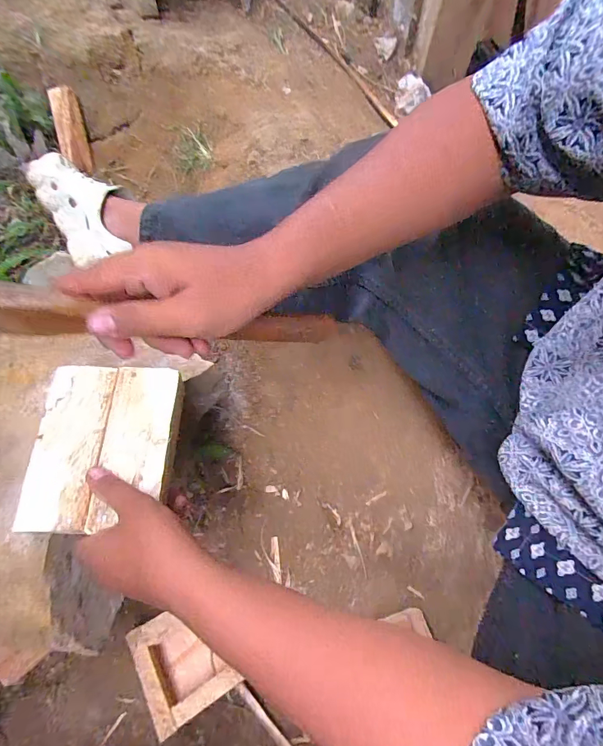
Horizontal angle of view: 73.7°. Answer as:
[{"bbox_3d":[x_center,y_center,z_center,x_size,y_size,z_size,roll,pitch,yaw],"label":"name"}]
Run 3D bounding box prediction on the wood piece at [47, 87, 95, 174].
[{"bbox_3d":[-0.429,-0.448,0.749,0.050,0.024,0.147,-14,102,-11],"label":"wood piece"}]

